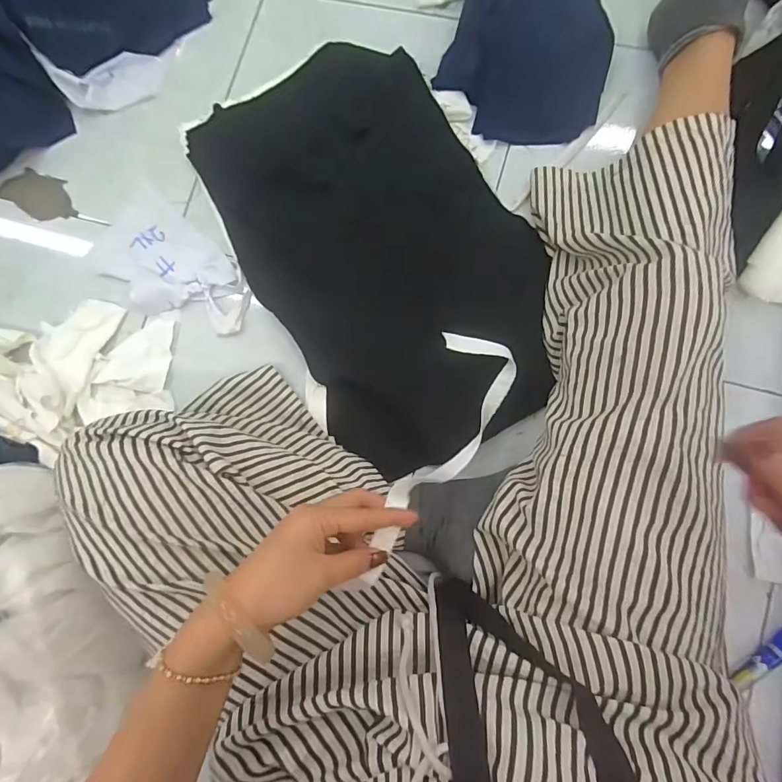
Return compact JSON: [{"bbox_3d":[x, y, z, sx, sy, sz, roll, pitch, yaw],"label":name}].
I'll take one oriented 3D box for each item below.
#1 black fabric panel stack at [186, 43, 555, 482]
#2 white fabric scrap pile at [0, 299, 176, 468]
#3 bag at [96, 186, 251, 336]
[{"bbox_3d":[-0.018,-0.187,0.555,0.316,0.015,0.539,-29,82,5],"label":"black fabric panel stack"},{"bbox_3d":[-0.410,-0.022,0.577,0.266,0.056,0.195,-17,83,7],"label":"white fabric scrap pile"},{"bbox_3d":[-0.297,-0.164,0.602,0.255,0.025,0.126,41,92,9],"label":"bag"}]

